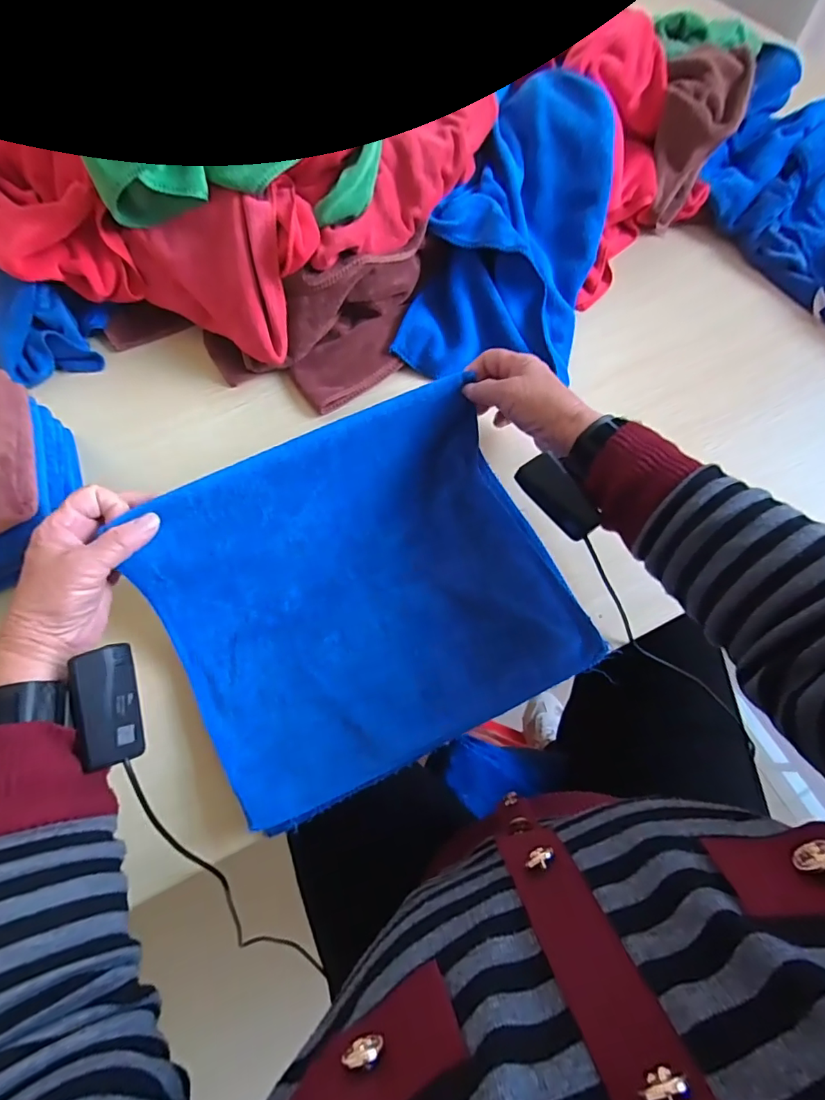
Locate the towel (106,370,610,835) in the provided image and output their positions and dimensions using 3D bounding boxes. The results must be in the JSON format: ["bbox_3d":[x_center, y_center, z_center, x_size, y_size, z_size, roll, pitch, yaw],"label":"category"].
[{"bbox_3d":[-0.035,0.021,0.385,0.318,0.102,0.263,-25,68,-8],"label":"towel"}]

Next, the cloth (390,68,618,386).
[{"bbox_3d":[0.127,-0.340,0.525,0.184,0.070,0.353,24,85,12],"label":"cloth"}]

